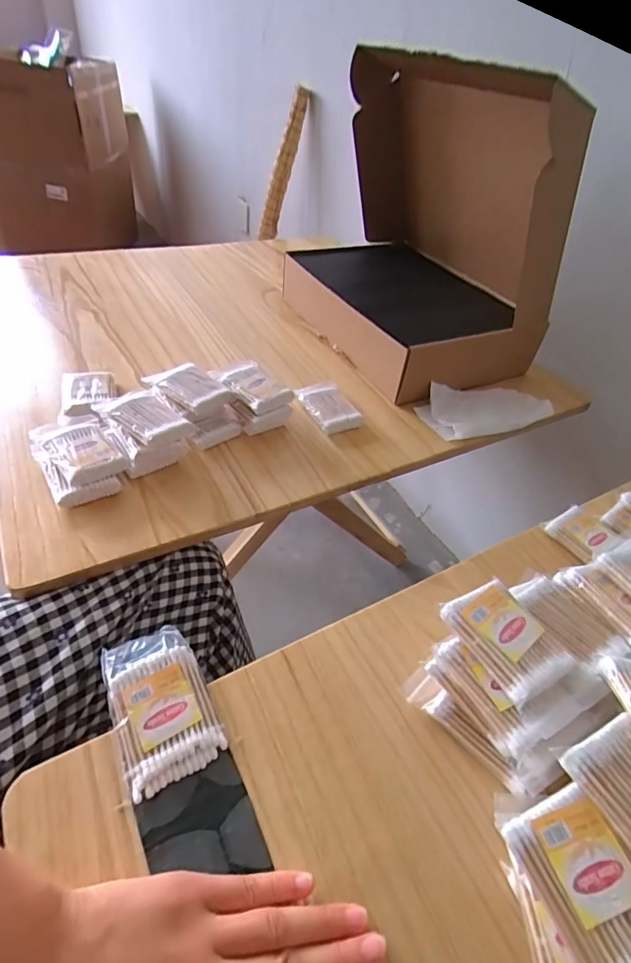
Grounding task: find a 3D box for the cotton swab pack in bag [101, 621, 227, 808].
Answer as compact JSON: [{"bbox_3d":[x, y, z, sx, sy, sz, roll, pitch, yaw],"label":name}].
[{"bbox_3d":[-0.104,0.149,0.316,0.061,0.014,0.098,-18,50,-24],"label":"cotton swab pack in bag"}]

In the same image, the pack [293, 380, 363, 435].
[{"bbox_3d":[0.013,-0.094,0.586,0.053,0.021,0.091,-16,49,-23],"label":"pack"}]

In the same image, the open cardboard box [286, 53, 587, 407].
[{"bbox_3d":[0.141,-0.354,0.656,0.242,0.339,0.372,-18,50,-24],"label":"open cardboard box"}]

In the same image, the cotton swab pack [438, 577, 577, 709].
[{"bbox_3d":[0.124,0.103,0.305,0.052,0.017,0.072,-18,49,-26],"label":"cotton swab pack"}]

